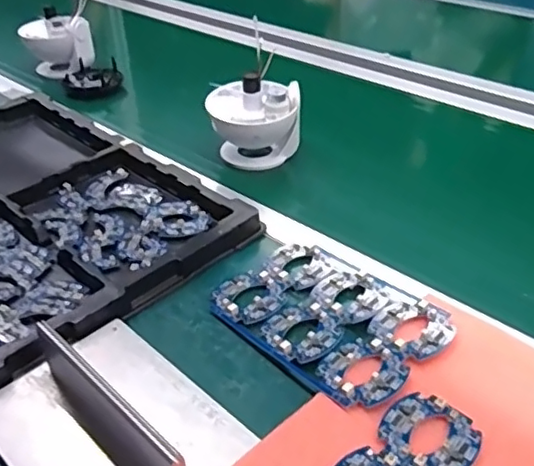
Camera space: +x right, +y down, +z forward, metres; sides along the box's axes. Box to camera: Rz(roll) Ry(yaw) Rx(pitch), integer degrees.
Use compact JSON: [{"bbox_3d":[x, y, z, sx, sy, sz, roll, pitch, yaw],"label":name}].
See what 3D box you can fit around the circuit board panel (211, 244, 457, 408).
[{"bbox_3d":[0.057,0.073,0.552,0.140,0.009,0.199,-30,40,-31],"label":"circuit board panel"}]

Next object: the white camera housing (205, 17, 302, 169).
[{"bbox_3d":[-0.018,-0.166,0.807,0.115,0.133,0.125,-3,36,-3],"label":"white camera housing"}]

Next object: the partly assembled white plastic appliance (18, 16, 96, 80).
[{"bbox_3d":[-0.375,-0.330,1.071,0.106,0.091,0.070,-12,38,-15],"label":"partly assembled white plastic appliance"}]

